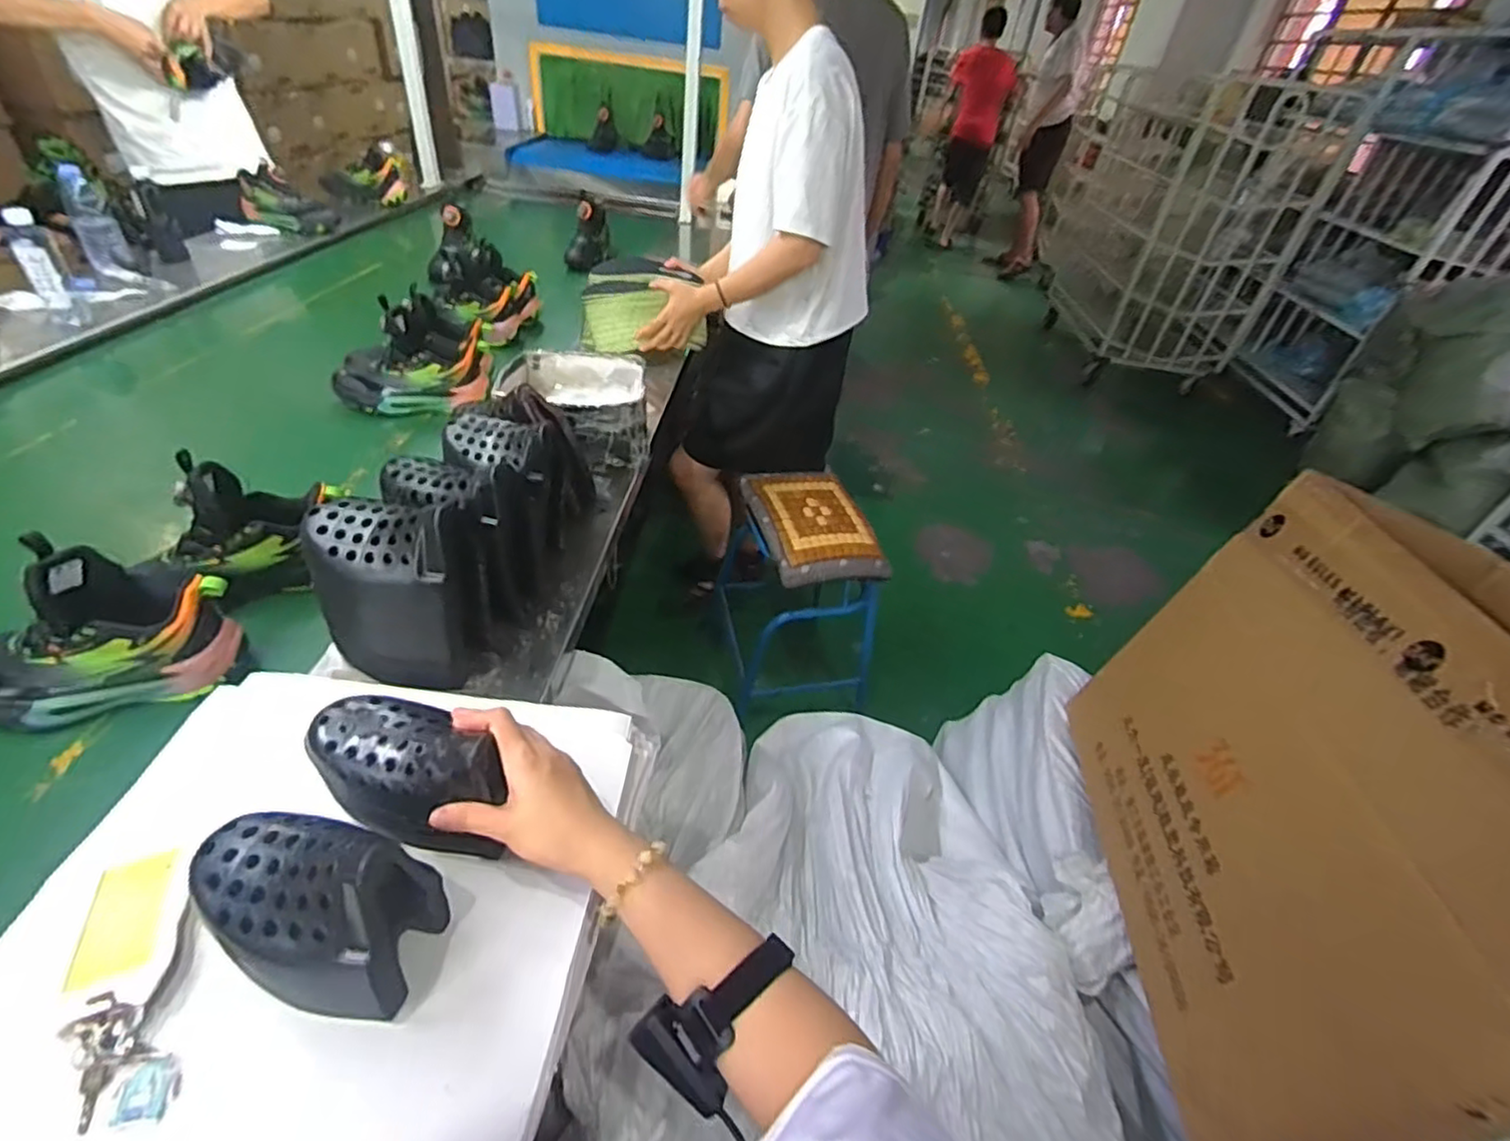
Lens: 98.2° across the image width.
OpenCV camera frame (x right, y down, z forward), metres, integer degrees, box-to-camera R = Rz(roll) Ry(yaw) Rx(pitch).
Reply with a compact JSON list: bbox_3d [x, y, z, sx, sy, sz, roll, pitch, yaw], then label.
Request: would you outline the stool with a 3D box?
[{"bbox_3d":[0.108,0.063,1.515,0.299,0.502,0.323,-3,42,-13],"label":"stool"}]

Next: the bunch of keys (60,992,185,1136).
[{"bbox_3d":[-0.382,0.296,0.391,0.082,0.009,0.043,37,47,12],"label":"bunch of keys"}]

